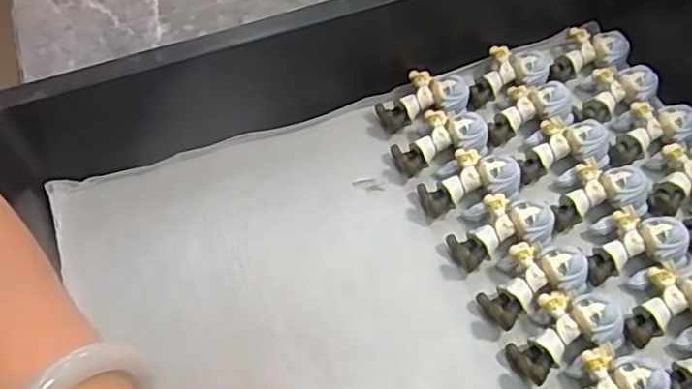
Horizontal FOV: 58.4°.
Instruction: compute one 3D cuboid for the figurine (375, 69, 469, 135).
[{"bbox_3d":[0.052,-0.067,0.430,0.061,0.026,0.038,-13,57,-6],"label":"figurine"}]

